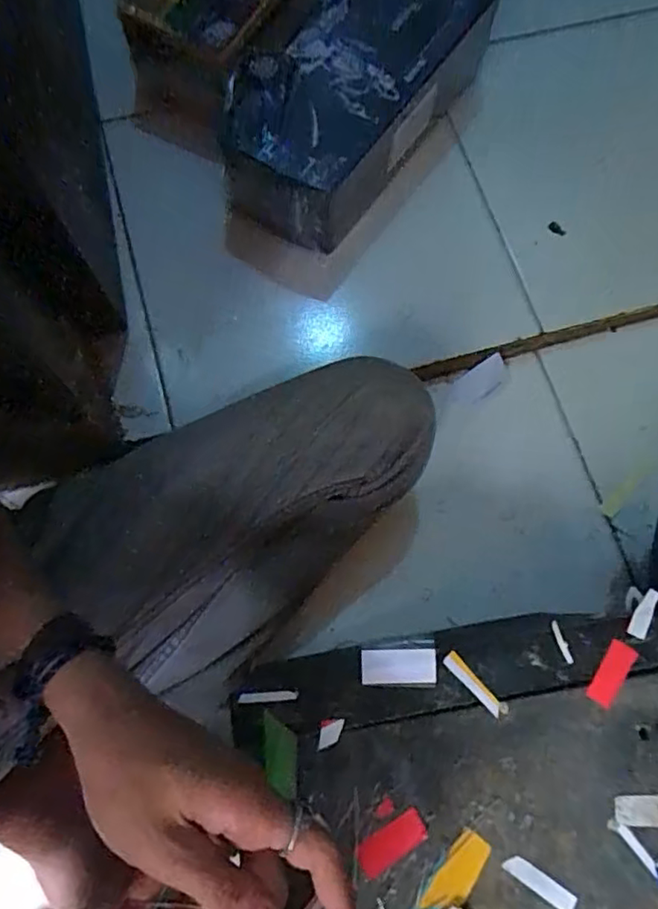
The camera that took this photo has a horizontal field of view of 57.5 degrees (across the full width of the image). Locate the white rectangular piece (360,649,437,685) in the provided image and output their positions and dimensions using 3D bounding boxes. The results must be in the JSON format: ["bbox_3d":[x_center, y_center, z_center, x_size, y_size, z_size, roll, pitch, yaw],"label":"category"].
[{"bbox_3d":[0.043,0.130,0.366,0.045,0.008,0.021,1,74,-1],"label":"white rectangular piece"}]

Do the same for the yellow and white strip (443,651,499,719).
[{"bbox_3d":[0.090,0.142,0.373,0.009,0.004,0.045,-42,79,-12],"label":"yellow and white strip"}]

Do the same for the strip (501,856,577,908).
[{"bbox_3d":[0.121,0.246,0.344,0.044,0.004,0.011,34,76,8],"label":"strip"}]

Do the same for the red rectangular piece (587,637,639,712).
[{"bbox_3d":[0.177,0.138,0.375,0.017,0.004,0.040,32,76,8],"label":"red rectangular piece"}]

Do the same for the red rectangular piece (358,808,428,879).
[{"bbox_3d":[0.036,0.221,0.341,0.041,0.004,0.017,-30,77,-9],"label":"red rectangular piece"}]

